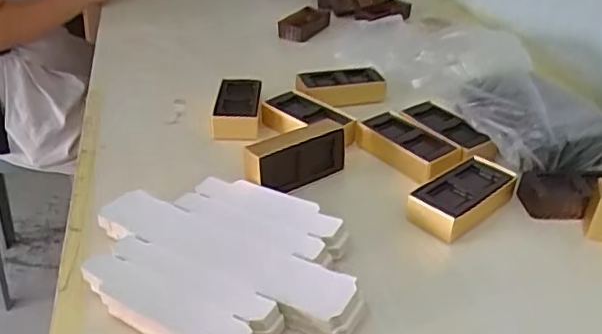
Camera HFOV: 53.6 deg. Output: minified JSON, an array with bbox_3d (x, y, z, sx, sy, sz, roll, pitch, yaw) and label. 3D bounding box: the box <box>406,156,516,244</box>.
[{"bbox_3d":[0.157,0.030,0.596,0.115,0.029,0.055,-26,42,-36],"label":"box"}]

